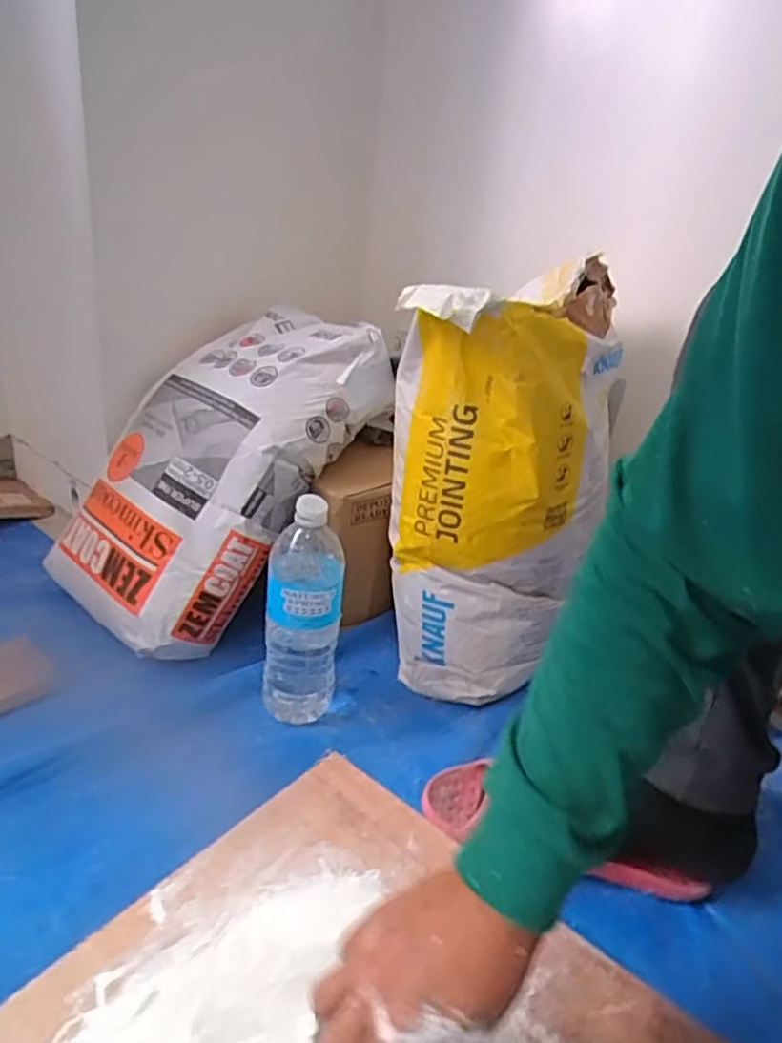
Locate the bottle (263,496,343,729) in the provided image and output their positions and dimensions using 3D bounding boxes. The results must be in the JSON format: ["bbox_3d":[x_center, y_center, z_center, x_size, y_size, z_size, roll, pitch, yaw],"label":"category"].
[{"bbox_3d":[-0.093,0.097,0.723,0.075,0.257,0.063,4,26,-5],"label":"bottle"}]

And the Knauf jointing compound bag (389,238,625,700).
[{"bbox_3d":[0.117,-0.045,0.793,0.233,0.445,0.227,8,26,4],"label":"Knauf jointing compound bag"}]

